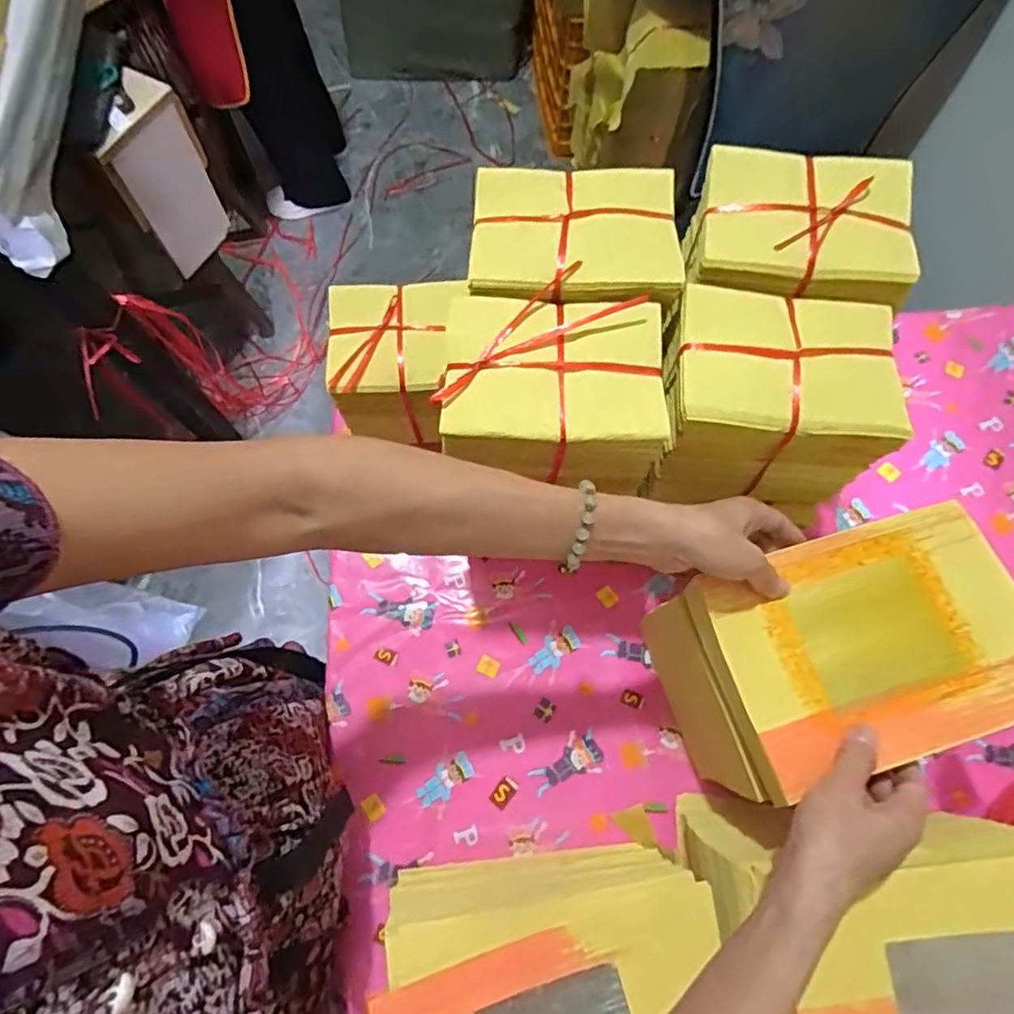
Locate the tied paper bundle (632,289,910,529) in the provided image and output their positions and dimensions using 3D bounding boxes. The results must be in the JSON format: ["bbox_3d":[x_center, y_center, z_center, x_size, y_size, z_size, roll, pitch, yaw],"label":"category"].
[{"bbox_3d":[0.215,-0.090,0.515,0.162,0.126,0.133,9,71,3],"label":"tied paper bundle"}]

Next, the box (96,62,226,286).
[{"bbox_3d":[-0.660,-0.638,1.215,0.195,0.298,0.106,-41,76,-13],"label":"box"}]

